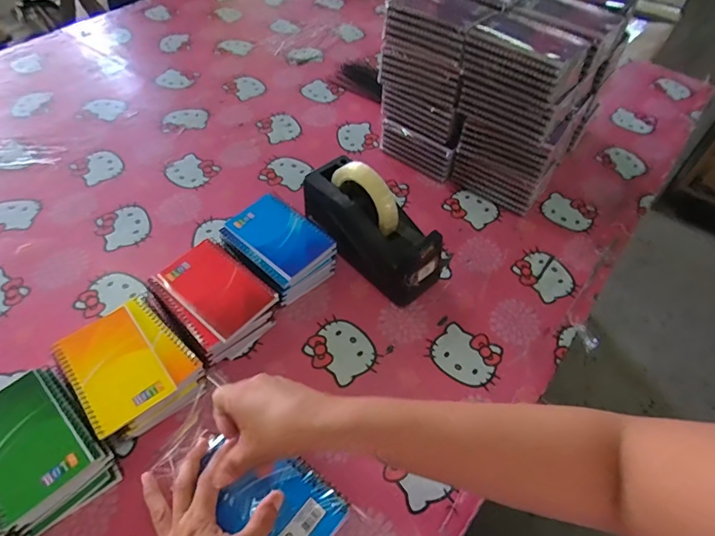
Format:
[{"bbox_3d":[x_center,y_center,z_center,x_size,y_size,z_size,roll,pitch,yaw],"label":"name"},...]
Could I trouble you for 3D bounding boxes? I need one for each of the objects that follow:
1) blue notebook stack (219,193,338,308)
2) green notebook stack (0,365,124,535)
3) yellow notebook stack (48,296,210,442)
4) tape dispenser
[{"bbox_3d":[-0.104,-0.025,0.609,0.135,0.055,0.098,36,59,23],"label":"blue notebook stack"},{"bbox_3d":[-0.313,0.177,0.446,0.132,0.051,0.096,39,60,25],"label":"green notebook stack"},{"bbox_3d":[-0.244,0.111,0.501,0.109,0.045,0.137,-34,61,-25],"label":"yellow notebook stack"},{"bbox_3d":[0.020,-0.061,0.598,0.081,0.126,0.200,-36,61,-26],"label":"tape dispenser"}]

